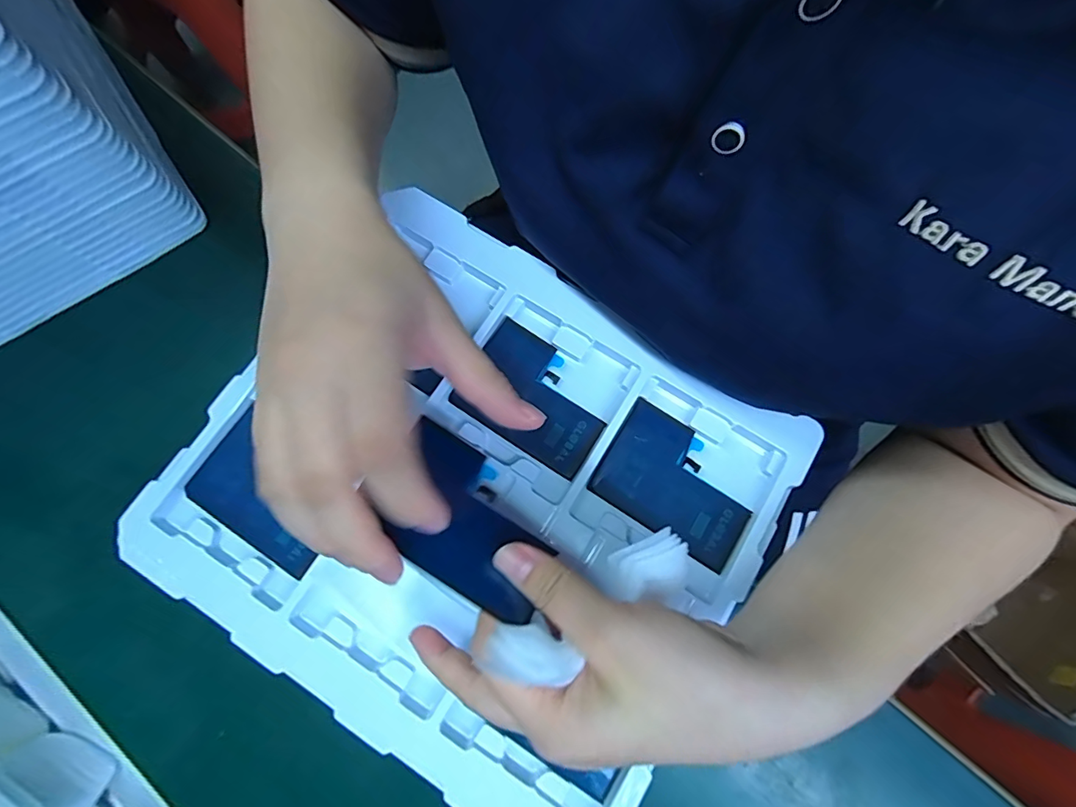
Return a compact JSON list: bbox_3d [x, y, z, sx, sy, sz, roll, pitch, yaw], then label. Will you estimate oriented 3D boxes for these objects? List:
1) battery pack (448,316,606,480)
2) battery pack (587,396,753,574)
[{"bbox_3d":[-0.001,-0.005,0.299,0.090,0.007,0.066,33,81,6],"label":"battery pack"},{"bbox_3d":[0.084,0.047,0.288,0.091,0.006,0.065,32,81,6],"label":"battery pack"}]

